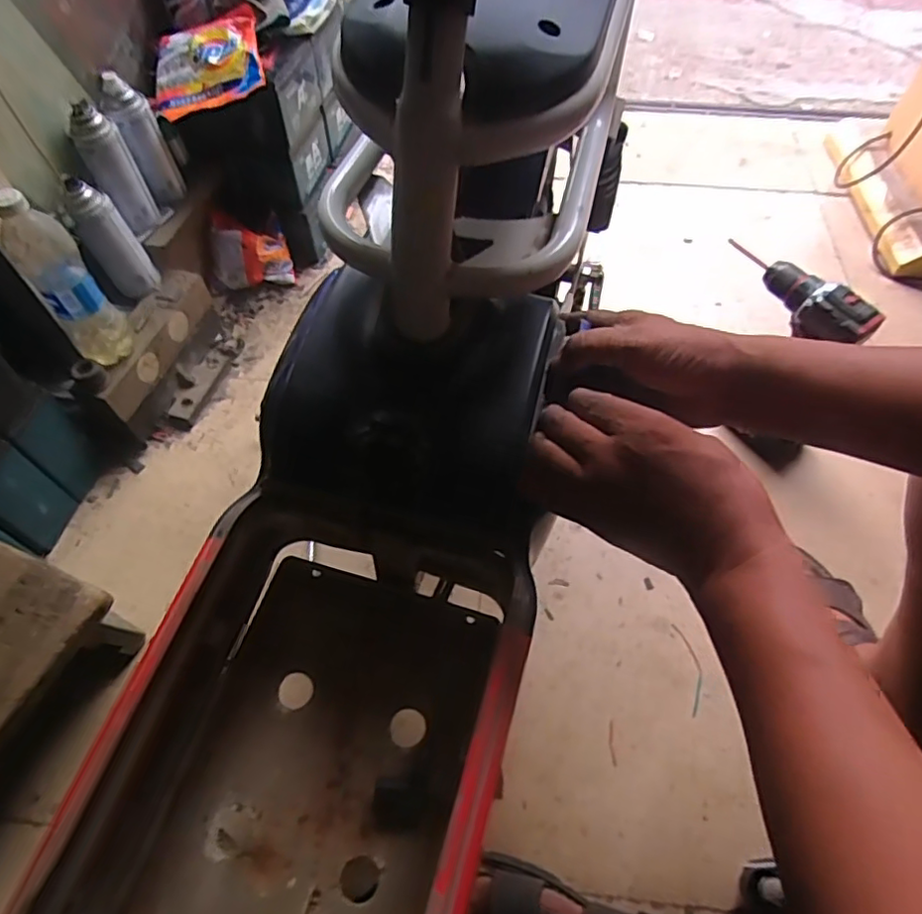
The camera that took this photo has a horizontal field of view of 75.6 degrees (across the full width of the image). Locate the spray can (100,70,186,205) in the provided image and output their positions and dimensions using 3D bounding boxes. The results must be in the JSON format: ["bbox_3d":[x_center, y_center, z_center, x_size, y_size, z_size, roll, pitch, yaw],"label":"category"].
[{"bbox_3d":[-0.441,-0.437,0.827,0.058,0.153,0.064,-22,60,-13],"label":"spray can"}]

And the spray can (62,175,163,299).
[{"bbox_3d":[-0.469,-0.293,0.800,0.060,0.161,0.051,-31,62,-18],"label":"spray can"}]

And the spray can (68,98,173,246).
[{"bbox_3d":[-0.446,-0.375,0.784,0.072,0.153,0.057,-33,63,-19],"label":"spray can"}]

